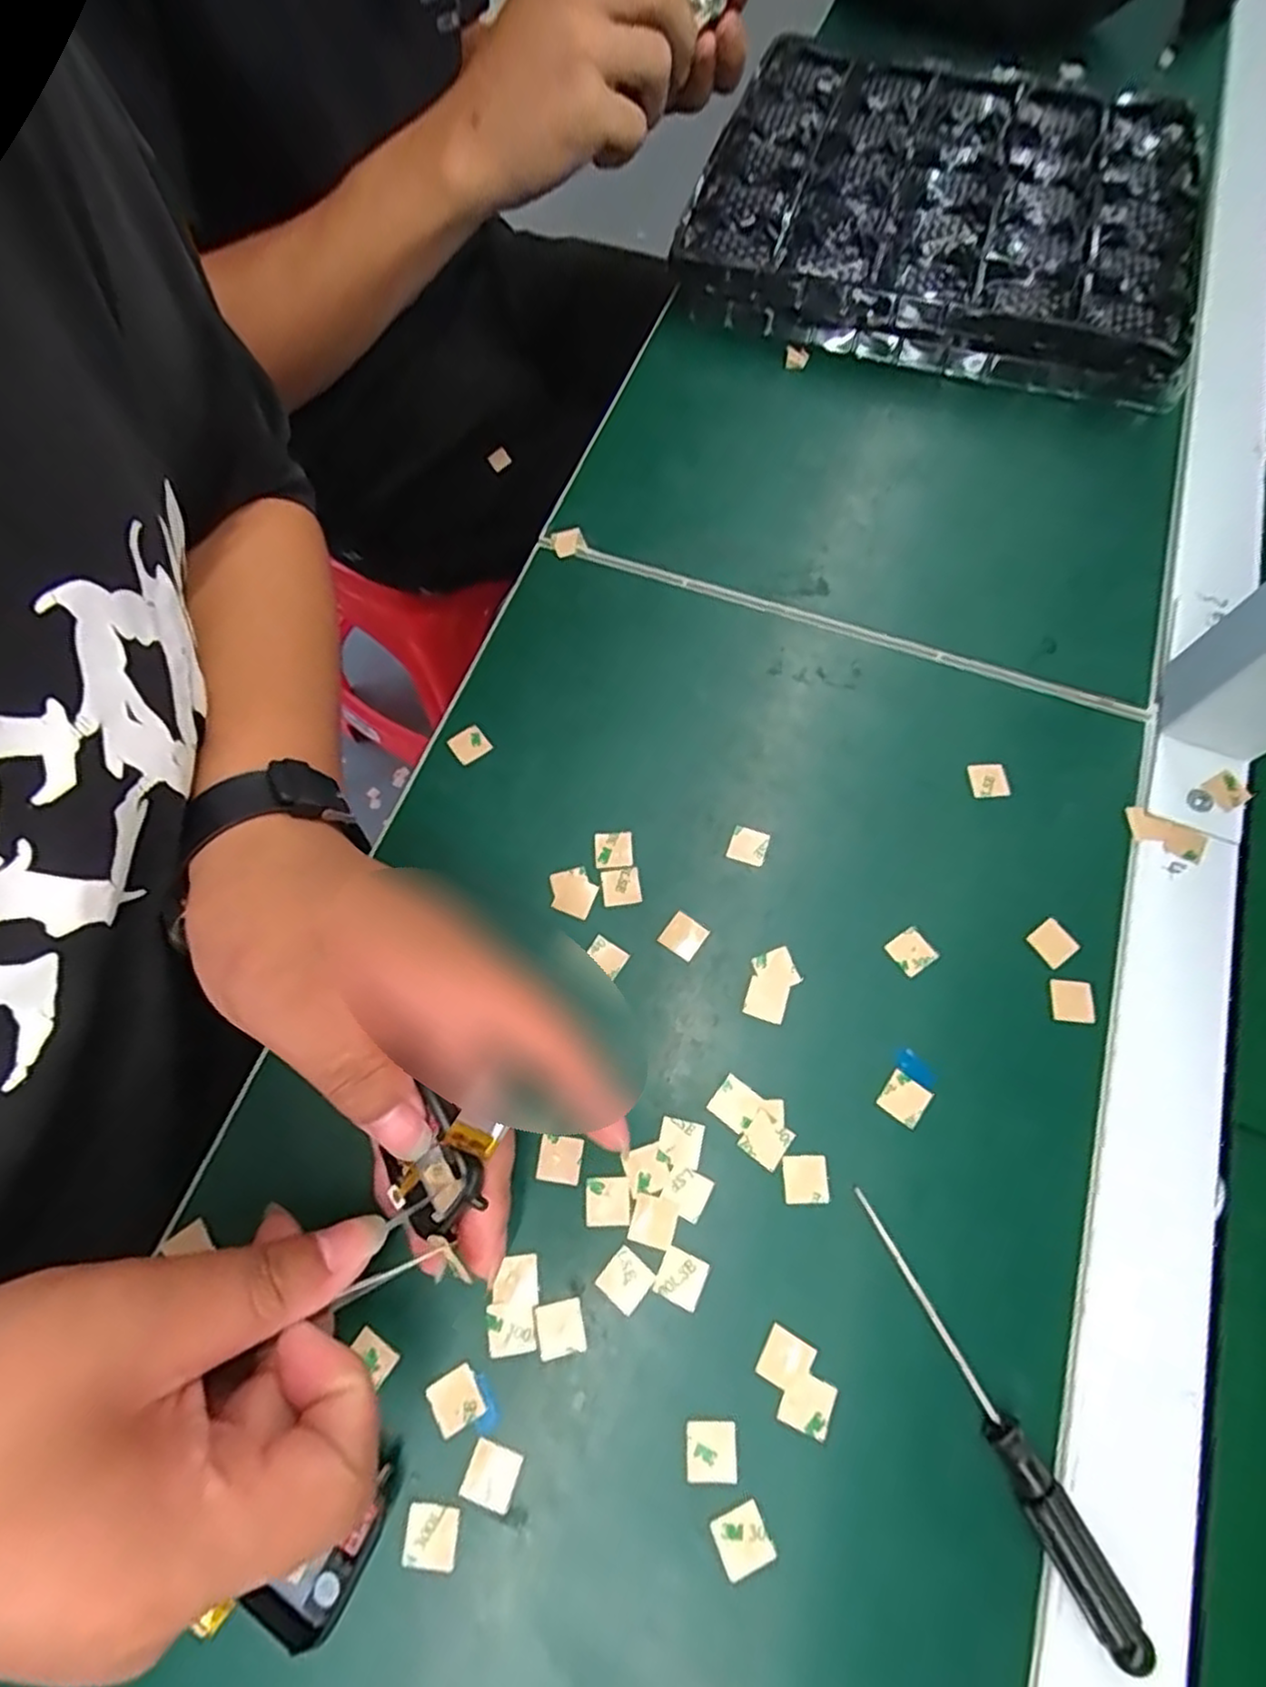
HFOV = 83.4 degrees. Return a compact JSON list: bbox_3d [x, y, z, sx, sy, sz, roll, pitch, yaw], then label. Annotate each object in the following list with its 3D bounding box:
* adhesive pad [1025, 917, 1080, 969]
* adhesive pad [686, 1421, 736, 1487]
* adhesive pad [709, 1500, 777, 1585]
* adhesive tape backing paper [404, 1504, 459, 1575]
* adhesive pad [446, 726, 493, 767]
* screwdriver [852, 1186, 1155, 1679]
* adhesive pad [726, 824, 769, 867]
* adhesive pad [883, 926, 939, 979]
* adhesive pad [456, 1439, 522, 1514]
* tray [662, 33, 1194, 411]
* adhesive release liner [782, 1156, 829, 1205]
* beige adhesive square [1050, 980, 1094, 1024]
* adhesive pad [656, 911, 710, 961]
[{"bbox_3d":[0.166,0.039,0.280,0.014,0.004,0.016,-36,73,-13],"label":"adhesive pad"},{"bbox_3d":[0.025,0.191,0.222,0.015,0.004,0.016,1,68,0],"label":"adhesive pad"},{"bbox_3d":[0.033,0.211,0.214,0.016,0.004,0.016,-22,70,-8],"label":"adhesive pad"},{"bbox_3d":[-0.061,0.210,0.214,0.016,0.004,0.016,4,68,2],"label":"adhesive tape backing paper"},{"bbox_3d":[-0.073,-0.044,0.316,0.015,0.004,0.014,-37,73,-13],"label":"adhesive pad"},{"bbox_3d":[0.111,0.174,0.221,0.014,0.012,0.130,-25,70,-10],"label":"screwdriver"},{"bbox_3d":[0.048,0.001,0.298,0.015,0.004,0.015,19,70,8],"label":"adhesive pad"},{"bbox_3d":[0.110,0.042,0.281,0.015,0.004,0.016,-34,72,-12],"label":"adhesive pad"},{"bbox_3d":[-0.044,0.196,0.220,0.016,0.004,0.015,20,70,8],"label":"adhesive pad"},{"bbox_3d":[0.186,-0.396,0.439,0.287,0.037,0.280,12,69,5],"label":"tray"},{"bbox_3d":[0.061,0.118,0.250,0.016,0.004,0.015,-3,68,-1],"label":"adhesive release liner"},{"bbox_3d":[0.169,0.061,0.274,0.015,0.004,0.016,2,68,1],"label":"beige adhesive square"},{"bbox_3d":[0.020,0.037,0.283,0.016,0.004,0.015,34,72,13],"label":"adhesive pad"}]

